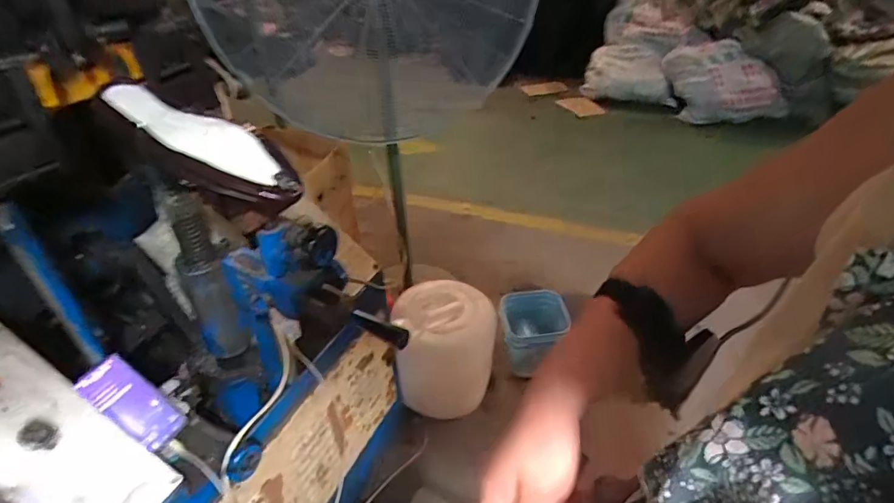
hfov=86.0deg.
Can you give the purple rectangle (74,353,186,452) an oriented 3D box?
[{"bbox_3d":[-0.476,0.230,0.730,0.156,0.022,0.067,45,42,-8],"label":"purple rectangle"}]

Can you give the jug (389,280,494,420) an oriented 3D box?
[{"bbox_3d":[0.002,0.292,1.437,0.291,0.290,0.295,-5,35,-3],"label":"jug"}]

